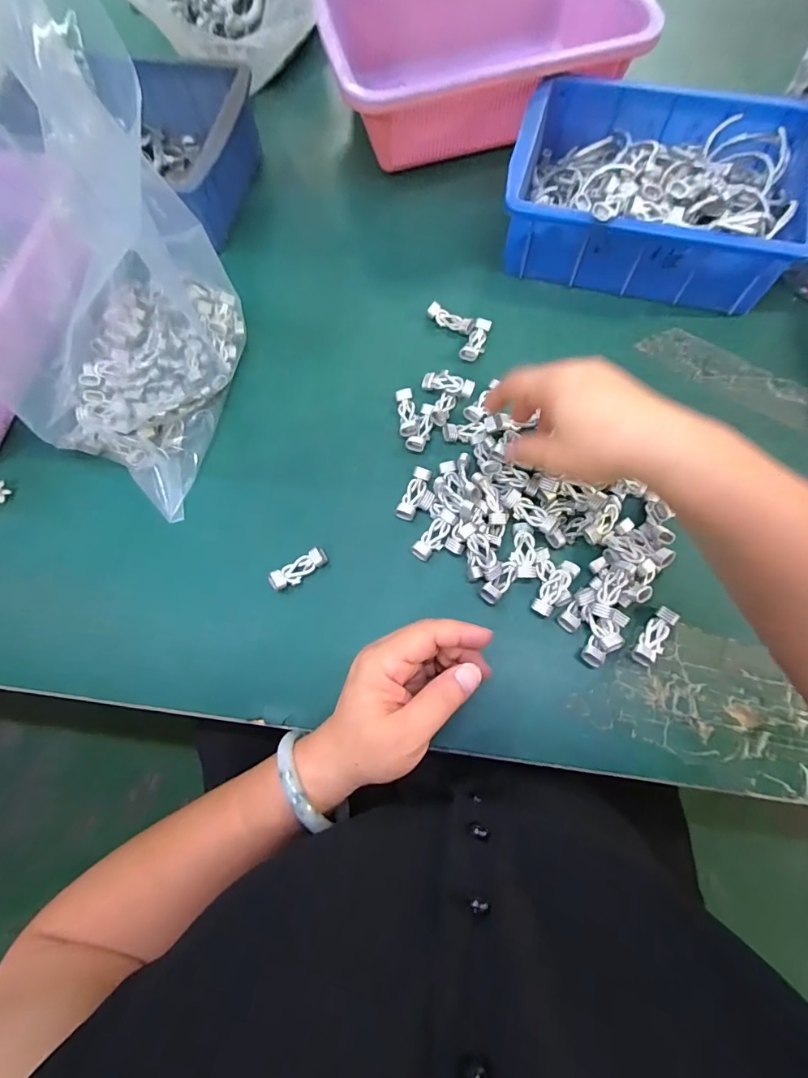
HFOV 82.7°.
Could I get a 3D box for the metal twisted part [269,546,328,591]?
[{"bbox_3d":[-0.080,0.023,0.352,0.045,0.020,0.016,-37,76,-10],"label":"metal twisted part"}]

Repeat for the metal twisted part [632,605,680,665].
[{"bbox_3d":[0.178,0.069,0.323,0.016,0.009,0.045,37,77,12],"label":"metal twisted part"}]

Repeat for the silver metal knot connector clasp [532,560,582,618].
[{"bbox_3d":[0.111,0.035,0.336,0.016,0.009,0.045,35,76,11],"label":"silver metal knot connector clasp"}]

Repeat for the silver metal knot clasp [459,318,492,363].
[{"bbox_3d":[0.066,-0.179,0.414,0.018,0.005,0.045,26,75,9],"label":"silver metal knot clasp"}]

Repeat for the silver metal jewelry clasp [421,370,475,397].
[{"bbox_3d":[0.037,-0.133,0.393,0.046,0.008,0.017,21,74,23],"label":"silver metal jewelry clasp"}]

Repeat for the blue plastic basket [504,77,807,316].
[{"bbox_3d":[0.221,-0.312,0.415,0.243,0.078,0.178,13,73,5],"label":"blue plastic basket"}]

